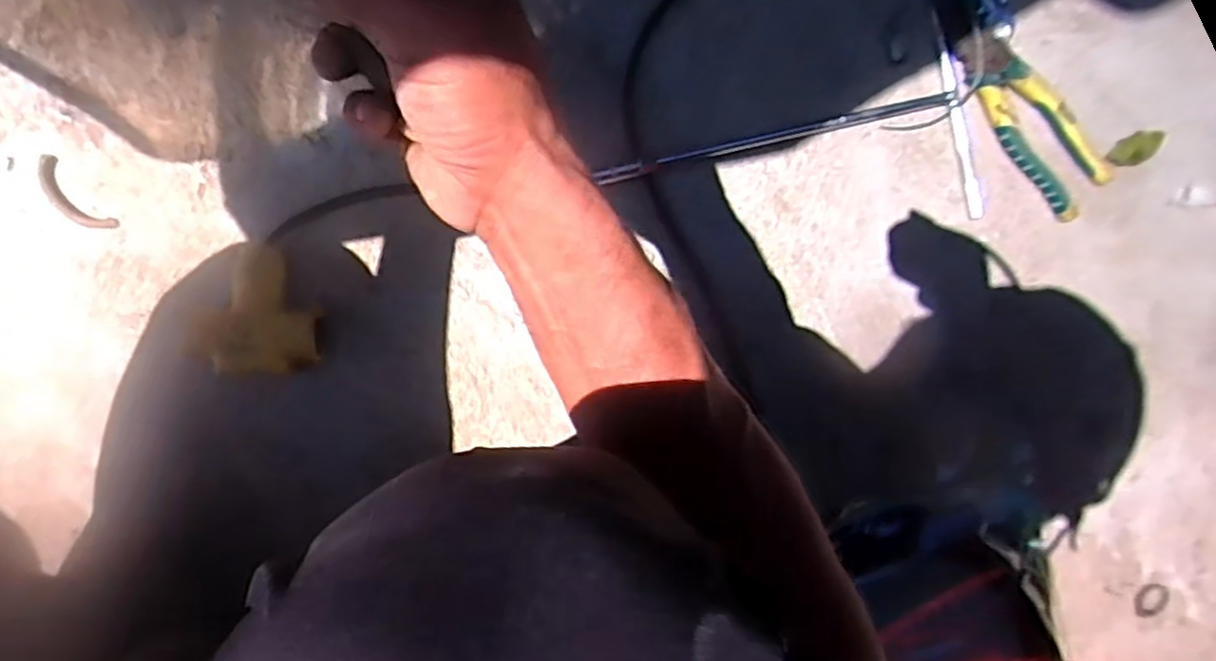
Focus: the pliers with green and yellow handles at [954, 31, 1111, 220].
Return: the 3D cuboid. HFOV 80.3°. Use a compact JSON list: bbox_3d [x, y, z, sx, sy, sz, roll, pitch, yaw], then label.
[{"bbox_3d":[0.320,-0.160,0.542,0.059,0.025,0.157,-44,105,0],"label":"pliers with green and yellow handles"}]

